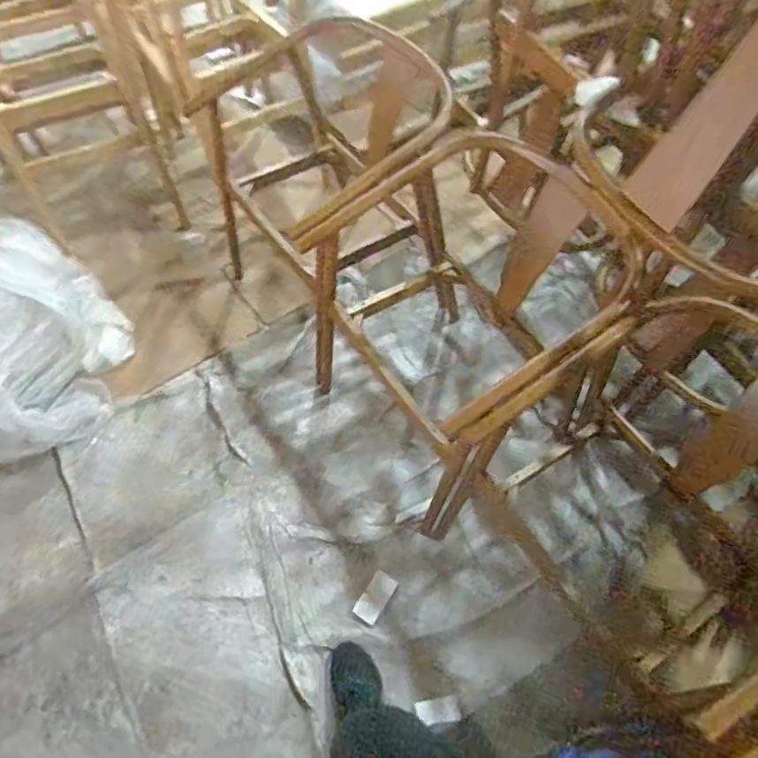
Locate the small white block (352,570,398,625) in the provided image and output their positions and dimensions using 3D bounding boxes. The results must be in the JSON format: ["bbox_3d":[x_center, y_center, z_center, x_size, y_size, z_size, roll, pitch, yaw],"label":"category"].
[{"bbox_3d":[-0.008,0.532,1.379,0.061,0.010,0.115,31,64,15],"label":"small white block"}]

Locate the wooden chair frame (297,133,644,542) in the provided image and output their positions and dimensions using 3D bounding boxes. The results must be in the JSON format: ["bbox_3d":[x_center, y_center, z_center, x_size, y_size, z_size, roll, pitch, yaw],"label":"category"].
[{"bbox_3d":[0.187,-0.119,1.362,0.530,0.642,0.651,-28,65,-17],"label":"wooden chair frame"}]

